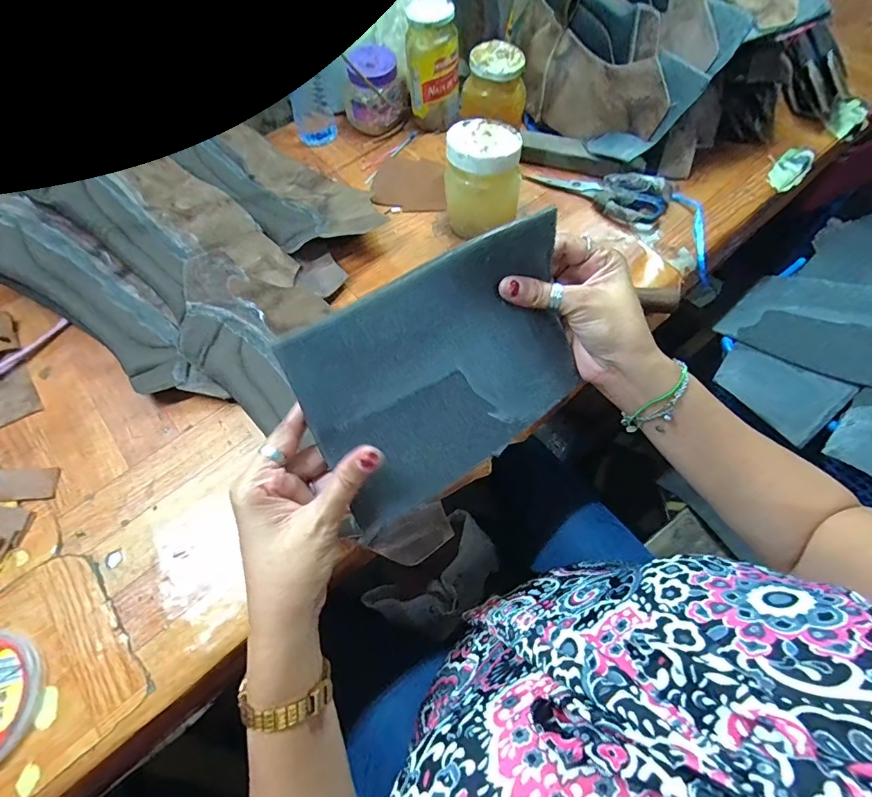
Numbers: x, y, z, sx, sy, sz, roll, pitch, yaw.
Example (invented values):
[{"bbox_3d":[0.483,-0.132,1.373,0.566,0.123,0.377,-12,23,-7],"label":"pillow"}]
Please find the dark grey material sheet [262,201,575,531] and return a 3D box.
[{"bbox_3d":[0.011,-0.020,0.299,0.195,0.022,0.134,-31,103,-14],"label":"dark grey material sheet"}]

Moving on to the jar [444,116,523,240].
[{"bbox_3d":[0.054,-0.248,0.513,0.082,0.108,0.086,-1,61,2],"label":"jar"}]

